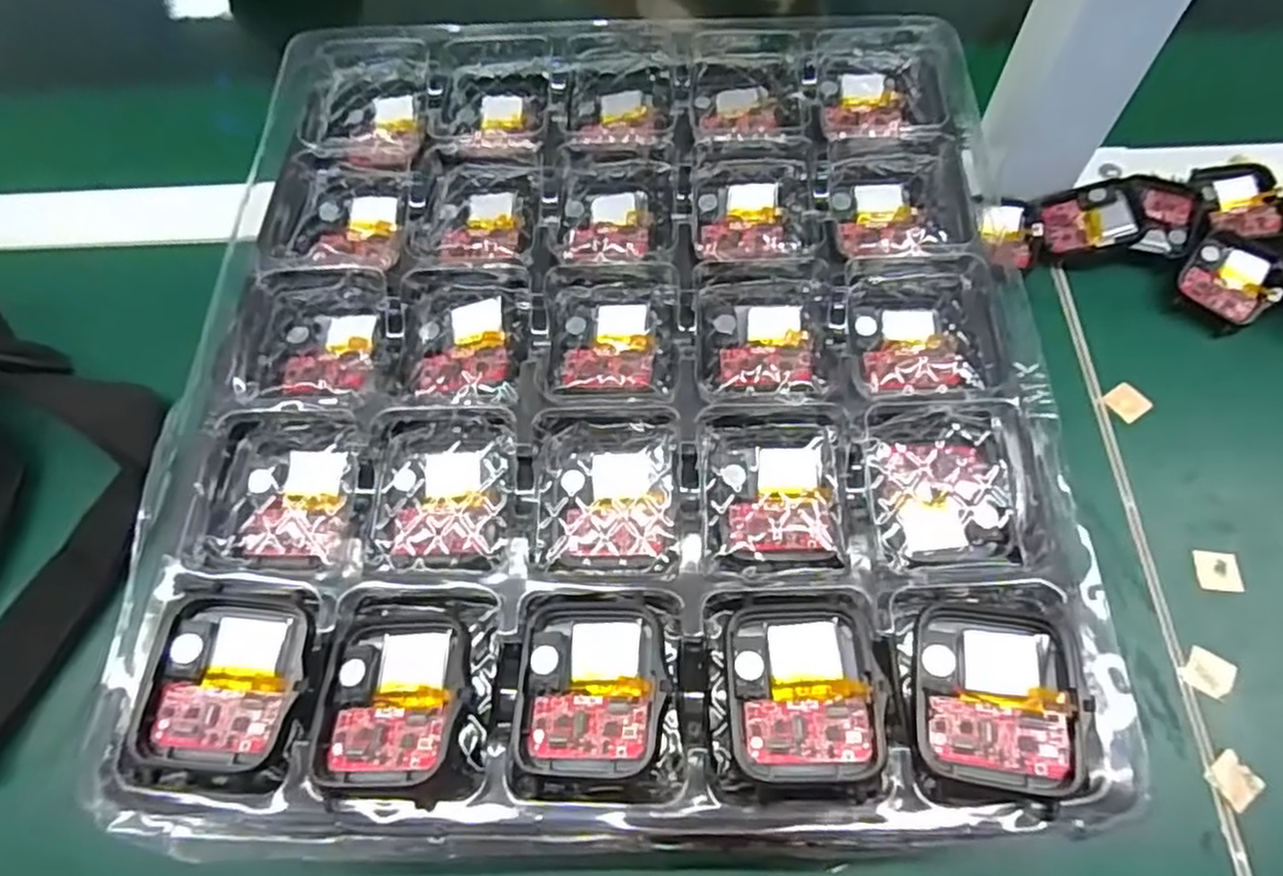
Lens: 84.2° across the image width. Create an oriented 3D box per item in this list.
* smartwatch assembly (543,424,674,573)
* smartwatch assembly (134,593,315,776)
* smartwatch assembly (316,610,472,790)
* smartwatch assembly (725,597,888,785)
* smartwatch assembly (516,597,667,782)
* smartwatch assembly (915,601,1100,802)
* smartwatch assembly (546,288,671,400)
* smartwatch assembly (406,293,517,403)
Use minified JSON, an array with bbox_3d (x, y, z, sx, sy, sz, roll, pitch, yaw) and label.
[{"bbox_3d":[-0.010,0.018,0.215,0.038,0.007,0.045,0,64,4],"label":"smartwatch assembly"},{"bbox_3d":[-0.107,0.064,0.187,0.038,0.011,0.044,2,64,5],"label":"smartwatch assembly"},{"bbox_3d":[-0.063,0.066,0.184,0.036,0.011,0.044,-2,63,3],"label":"smartwatch assembly"},{"bbox_3d":[0.040,0.063,0.180,0.036,0.008,0.044,-1,64,3],"label":"smartwatch assembly"},{"bbox_3d":[-0.013,0.063,0.181,0.036,0.008,0.043,2,64,5],"label":"smartwatch assembly"},{"bbox_3d":[0.087,0.062,0.174,0.036,0.011,0.042,9,65,8],"label":"smartwatch assembly"},{"bbox_3d":[-0.010,-0.032,0.240,0.040,0.007,0.043,2,64,5],"label":"smartwatch assembly"},{"bbox_3d":[-0.061,-0.030,0.241,0.036,0.010,0.048,-6,63,1],"label":"smartwatch assembly"}]

